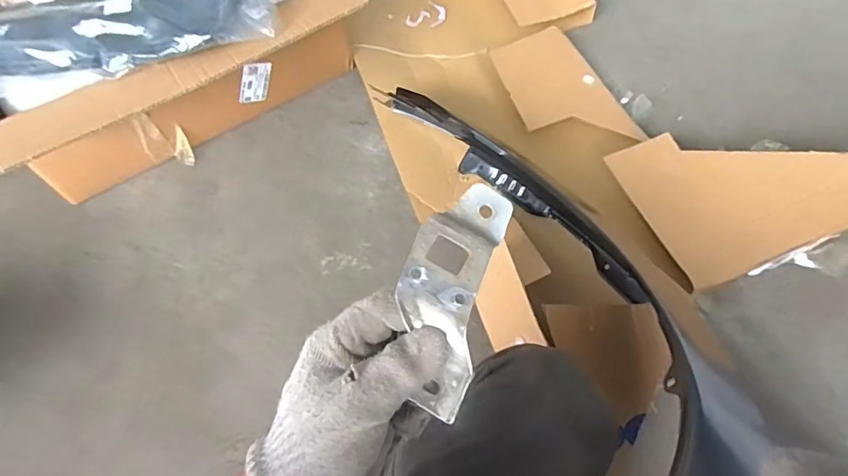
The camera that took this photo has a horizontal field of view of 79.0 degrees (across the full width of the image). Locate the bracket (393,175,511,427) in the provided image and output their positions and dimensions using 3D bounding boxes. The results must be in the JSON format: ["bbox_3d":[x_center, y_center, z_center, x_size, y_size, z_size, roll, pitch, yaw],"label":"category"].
[{"bbox_3d":[0.014,0.033,0.279,0.049,0.039,0.127,10,88,6],"label":"bracket"}]

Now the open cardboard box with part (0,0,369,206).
[{"bbox_3d":[-0.494,-0.320,0.916,0.704,0.352,0.391,-31,65,-14],"label":"open cardboard box with part"}]

